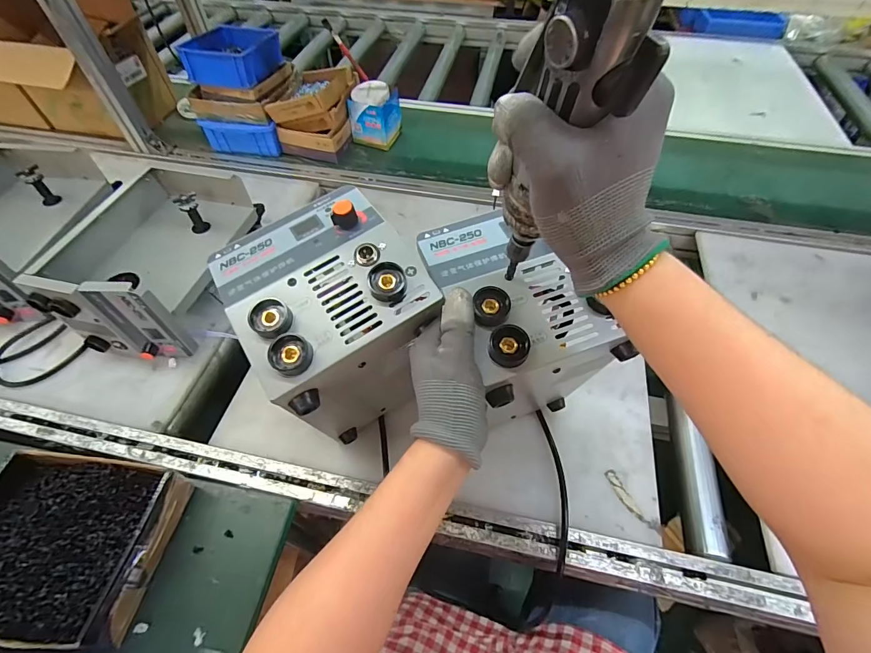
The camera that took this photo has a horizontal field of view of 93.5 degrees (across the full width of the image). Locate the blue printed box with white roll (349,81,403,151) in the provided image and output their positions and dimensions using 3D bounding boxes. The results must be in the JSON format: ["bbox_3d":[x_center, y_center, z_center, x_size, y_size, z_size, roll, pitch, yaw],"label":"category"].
[{"bbox_3d":[-0.137,-0.494,0.963,0.093,0.122,0.100,21,56,15],"label":"blue printed box with white roll"}]

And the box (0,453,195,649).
[{"bbox_3d":[-0.408,0.238,0.454,0.206,0.062,0.170,8,54,6],"label":"box"}]

